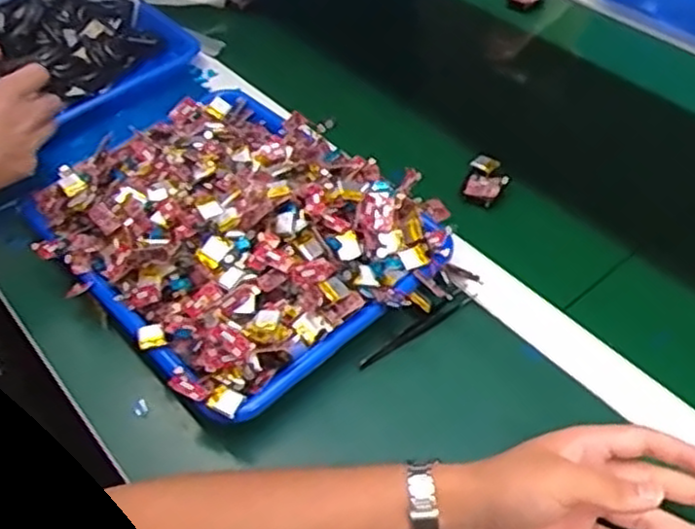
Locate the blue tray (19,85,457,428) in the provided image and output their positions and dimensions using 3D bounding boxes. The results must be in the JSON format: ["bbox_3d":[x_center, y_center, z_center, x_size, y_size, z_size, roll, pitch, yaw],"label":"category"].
[{"bbox_3d":[-0.102,-0.045,0.639,0.260,0.057,0.325,-38,56,-25],"label":"blue tray"}]

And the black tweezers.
[{"bbox_3d":[0.059,0.050,0.599,0.117,0.008,0.017,-34,54,-22],"label":"black tweezers"}]

